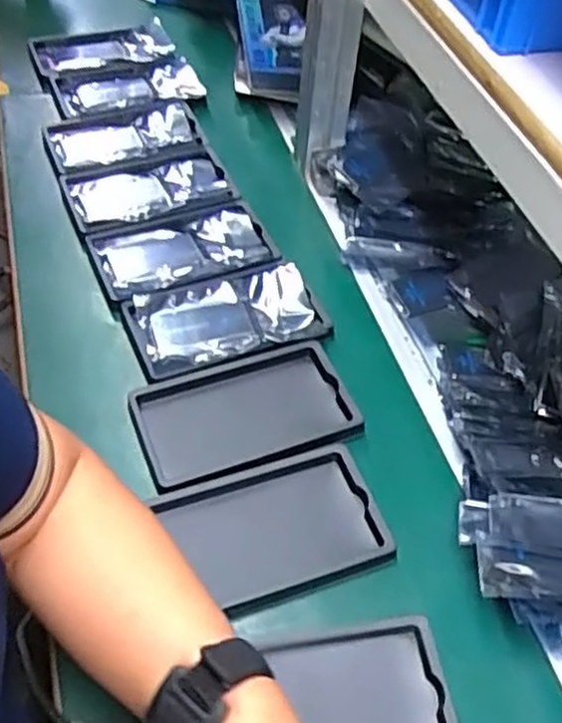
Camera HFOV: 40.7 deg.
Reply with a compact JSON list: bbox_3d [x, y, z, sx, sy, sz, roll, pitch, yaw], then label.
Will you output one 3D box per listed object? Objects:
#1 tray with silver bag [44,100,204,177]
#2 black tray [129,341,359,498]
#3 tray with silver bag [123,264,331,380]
[{"bbox_3d":[-0.168,-0.239,0.814,0.158,0.027,0.102,-17,53,-20],"label":"tray with silver bag"},{"bbox_3d":[-0.027,0.038,0.572,0.158,0.011,0.099,-12,52,-16],"label":"black tray"},{"bbox_3d":[-0.044,-0.034,0.639,0.157,0.014,0.093,-12,52,-16],"label":"tray with silver bag"}]

